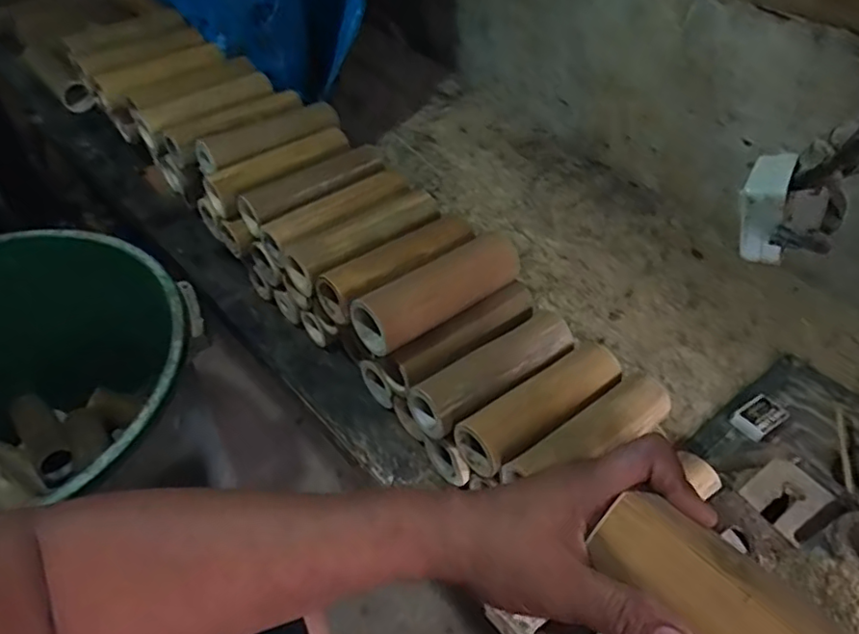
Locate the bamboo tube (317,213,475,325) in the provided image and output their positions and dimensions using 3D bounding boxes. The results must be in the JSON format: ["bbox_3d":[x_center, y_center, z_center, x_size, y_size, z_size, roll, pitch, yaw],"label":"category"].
[{"bbox_3d":[-0.029,-0.058,0.631,0.186,0.047,0.058,-34,58,-29],"label":"bamboo tube"}]

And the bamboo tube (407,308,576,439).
[{"bbox_3d":[0.069,0.051,0.596,0.185,0.044,0.055,-29,56,-26],"label":"bamboo tube"}]

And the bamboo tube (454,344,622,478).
[{"bbox_3d":[0.111,0.082,0.571,0.187,0.042,0.056,-29,56,-26],"label":"bamboo tube"}]

